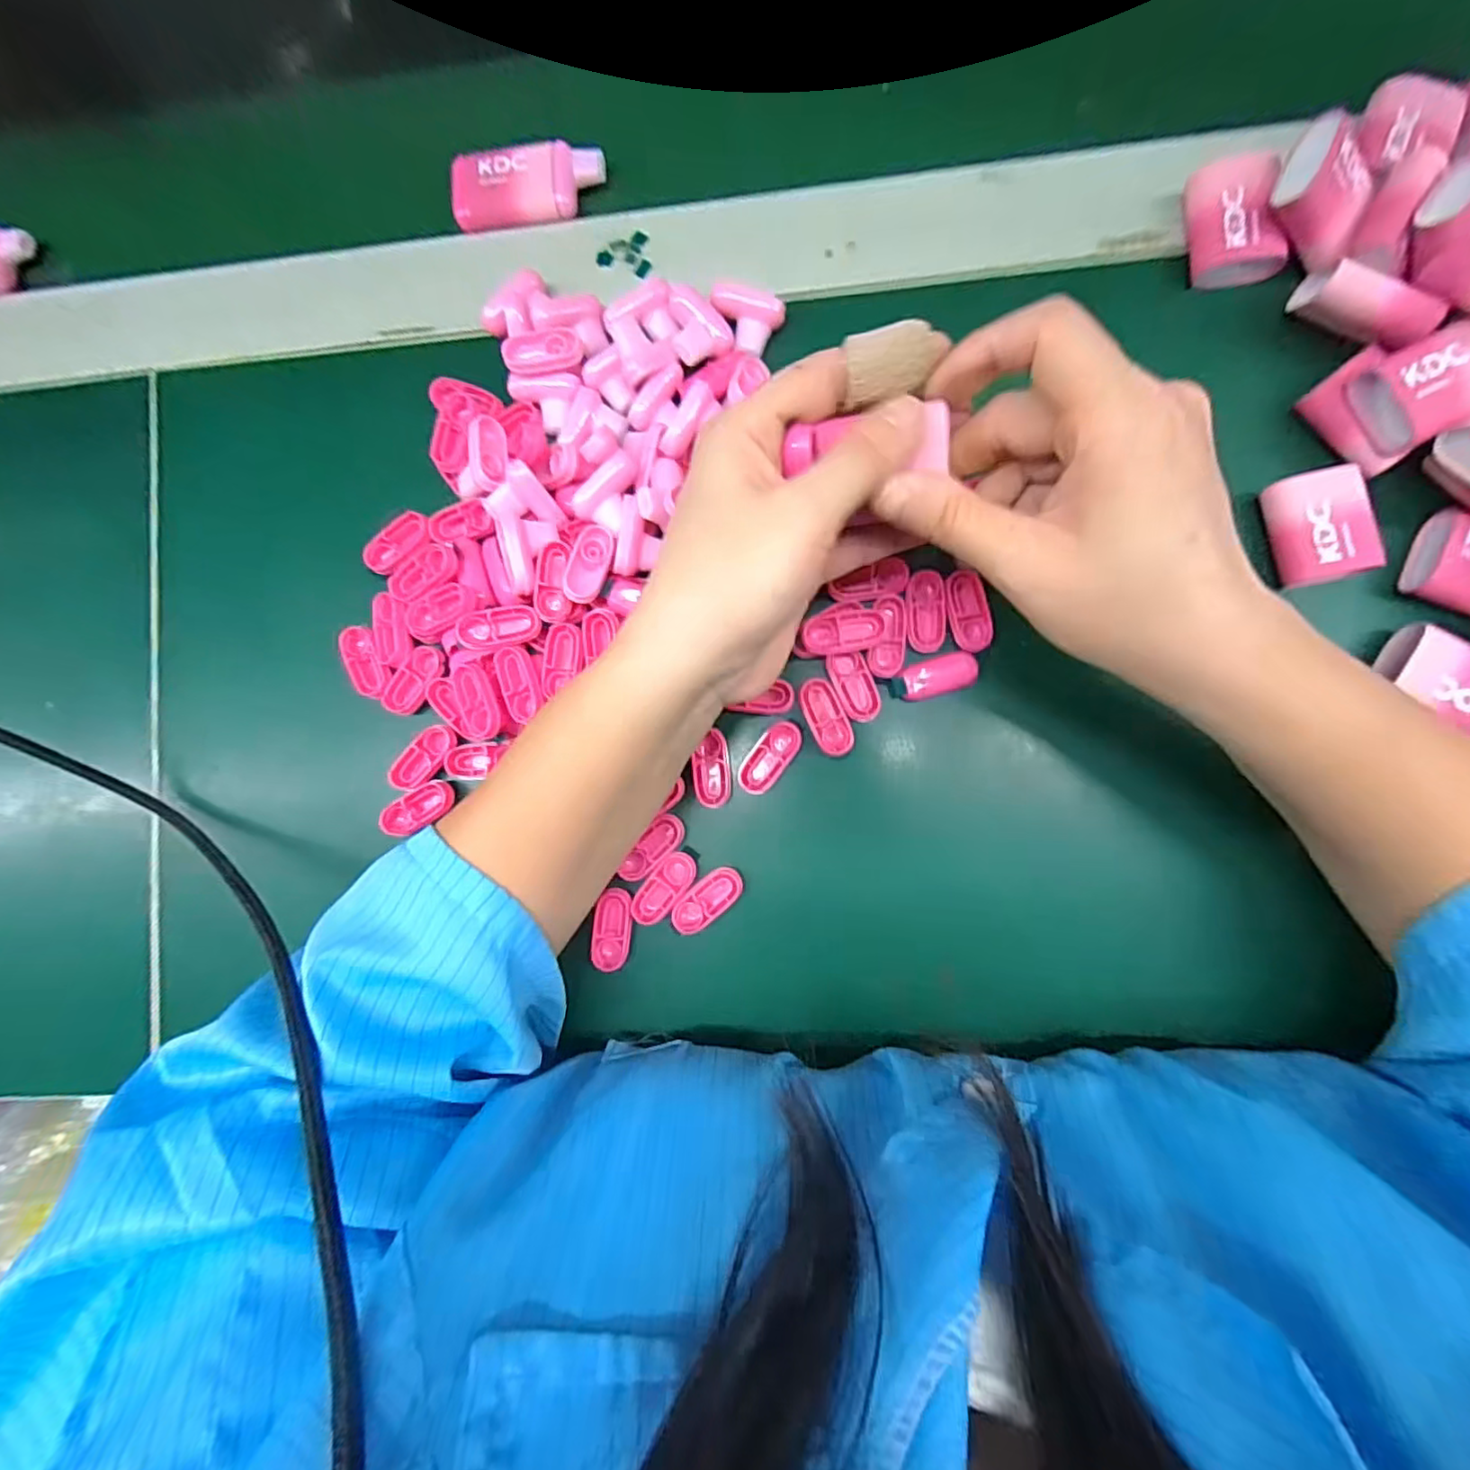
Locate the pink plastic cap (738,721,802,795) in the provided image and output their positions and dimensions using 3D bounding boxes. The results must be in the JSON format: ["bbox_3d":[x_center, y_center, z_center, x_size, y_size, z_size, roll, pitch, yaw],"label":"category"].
[{"bbox_3d":[0.015,0.010,0.266,0.016,0.005,0.034,38,90,7],"label":"pink plastic cap"}]

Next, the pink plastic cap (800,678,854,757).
[{"bbox_3d":[0.039,-0.008,0.263,0.016,0.004,0.034,-25,84,3],"label":"pink plastic cap"}]

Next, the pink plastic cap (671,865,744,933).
[{"bbox_3d":[-0.012,0.071,0.263,0.034,0.004,0.015,-41,83,1],"label":"pink plastic cap"}]

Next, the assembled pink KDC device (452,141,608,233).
[{"bbox_3d":[-0.098,-0.260,0.295,0.071,0.012,0.033,-2,85,5],"label":"assembled pink KDC device"}]

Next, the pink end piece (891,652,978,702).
[{"bbox_3d":[0.083,-0.024,0.259,0.035,0.006,0.016,-15,84,4],"label":"pink end piece"}]

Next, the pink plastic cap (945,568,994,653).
[{"bbox_3d":[0.098,-0.052,0.259,0.015,0.004,0.034,-16,84,4],"label":"pink plastic cap"}]

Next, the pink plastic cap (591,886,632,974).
[{"bbox_3d":[-0.053,0.083,0.266,0.016,0.005,0.034,5,86,6],"label":"pink plastic cap"}]

